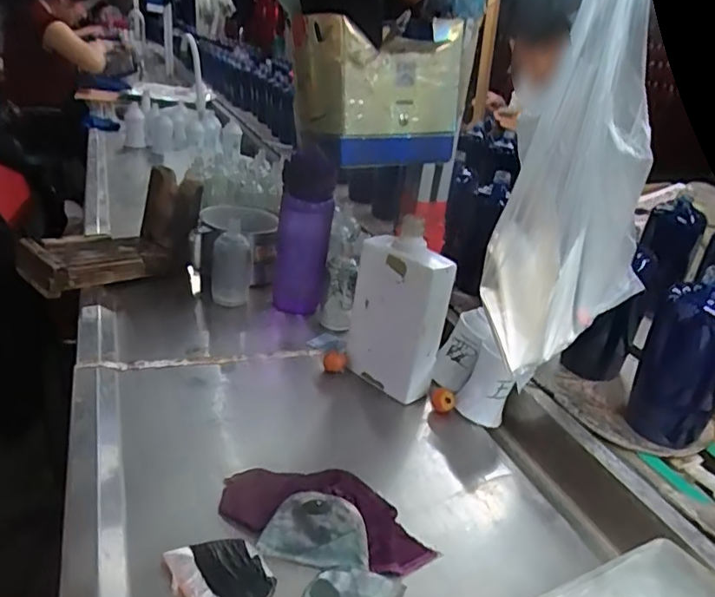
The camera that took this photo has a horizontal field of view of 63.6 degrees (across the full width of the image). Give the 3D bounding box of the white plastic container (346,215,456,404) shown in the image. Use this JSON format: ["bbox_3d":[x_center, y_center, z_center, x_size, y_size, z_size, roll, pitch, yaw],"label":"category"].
[{"bbox_3d":[0.046,0.017,0.675,0.052,0.187,0.108,-17,35,-41],"label":"white plastic container"}]

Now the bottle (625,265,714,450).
[{"bbox_3d":[0.346,0.063,0.608,0.066,0.173,0.065,0,27,-15],"label":"bottle"}]

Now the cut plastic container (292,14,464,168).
[{"bbox_3d":[0.017,-0.217,0.613,0.158,0.130,0.119,-5,28,-24],"label":"cut plastic container"}]

